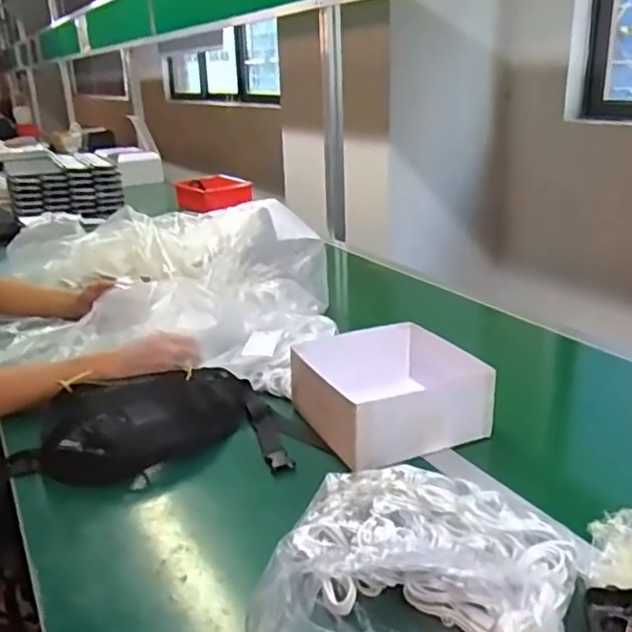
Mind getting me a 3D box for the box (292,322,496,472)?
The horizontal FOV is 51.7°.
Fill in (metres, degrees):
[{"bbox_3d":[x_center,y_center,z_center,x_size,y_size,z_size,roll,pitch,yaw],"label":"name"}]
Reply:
[{"bbox_3d":[0.095,0.098,0.890,0.221,0.100,0.242,-10,22,-20],"label":"box"}]

